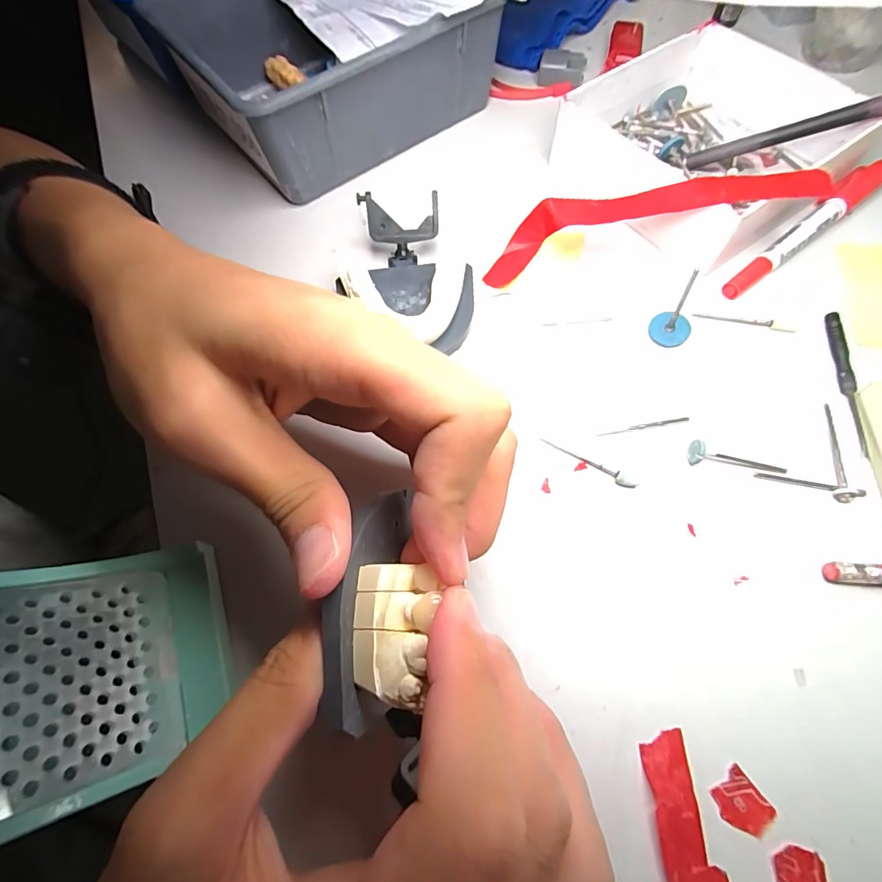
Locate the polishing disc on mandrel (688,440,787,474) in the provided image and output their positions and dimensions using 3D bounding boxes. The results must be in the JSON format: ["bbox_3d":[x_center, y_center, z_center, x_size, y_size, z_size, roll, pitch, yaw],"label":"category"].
[{"bbox_3d":[0.130,0.007,0.197,0.042,0.008,0.009,6,66,6],"label":"polishing disc on mandrel"}]

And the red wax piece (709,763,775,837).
[{"bbox_3d":[0.101,0.121,0.149,0.015,0.004,0.017,-35,68,-12],"label":"red wax piece"}]

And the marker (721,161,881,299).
[{"bbox_3d":[0.204,-0.120,0.250,0.140,0.013,0.015,-36,68,-13],"label":"marker"}]

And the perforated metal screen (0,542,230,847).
[{"bbox_3d":[-0.117,0.075,0.146,0.012,0.092,0.074,-39,62,31],"label":"perforated metal screen"}]

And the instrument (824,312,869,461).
[{"bbox_3d":[0.190,-0.029,0.212,0.006,0.004,0.075,6,66,6],"label":"instrument"}]

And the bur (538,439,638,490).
[{"bbox_3d":[0.066,0.009,0.202,0.045,0.004,0.004,30,71,14],"label":"bur"}]

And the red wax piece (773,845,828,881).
[{"bbox_3d":[0.113,0.137,0.141,0.015,0.004,0.016,-1,65,3],"label":"red wax piece"}]

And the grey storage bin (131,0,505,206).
[{"bbox_3d":[-0.073,-0.242,0.287,0.163,0.064,0.154,-37,69,-13],"label":"grey storage bin"}]

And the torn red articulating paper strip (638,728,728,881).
[{"bbox_3d":[0.080,0.128,0.147,0.018,0.005,0.056,-8,65,-1],"label":"torn red articulating paper strip"}]

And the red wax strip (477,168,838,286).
[{"bbox_3d":[0.100,-0.114,0.231,0.160,0.031,0.021,-6,65,20],"label":"red wax strip"}]

